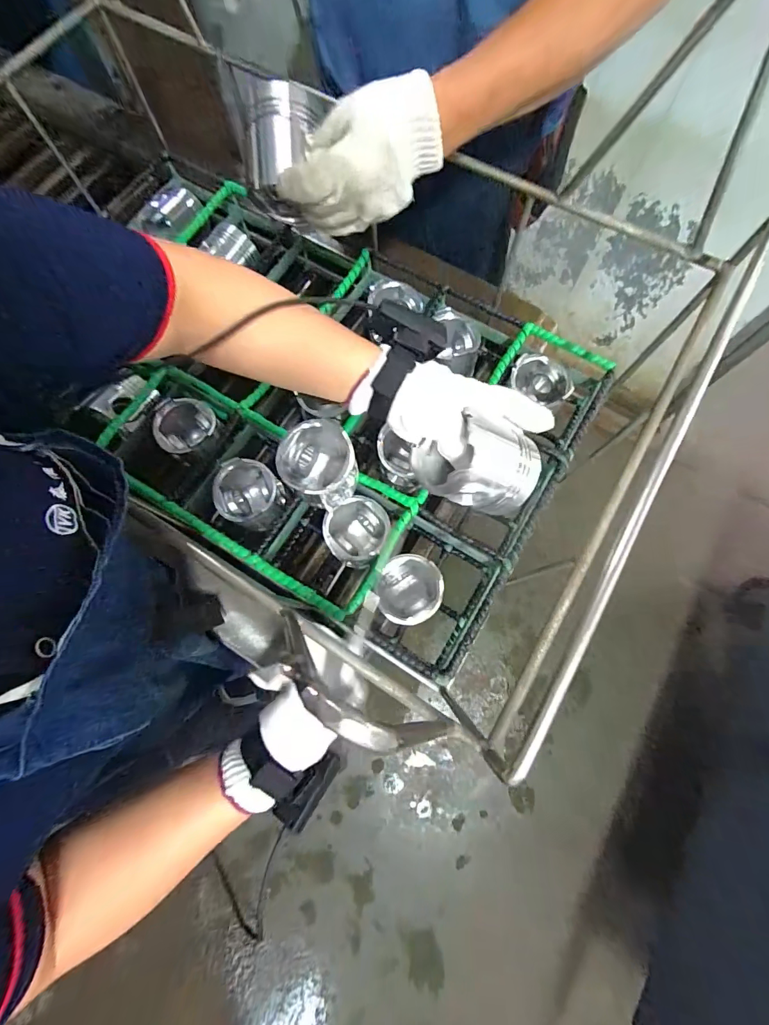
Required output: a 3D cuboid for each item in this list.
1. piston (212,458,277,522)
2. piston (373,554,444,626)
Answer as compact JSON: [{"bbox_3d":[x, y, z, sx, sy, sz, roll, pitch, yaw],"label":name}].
[{"bbox_3d":[-0.179,-0.022,0.551,0.074,0.074,0.077,0,74,1],"label":"piston"},{"bbox_3d":[0.029,0.100,0.512,0.075,0.068,0.081,0,74,1],"label":"piston"}]

